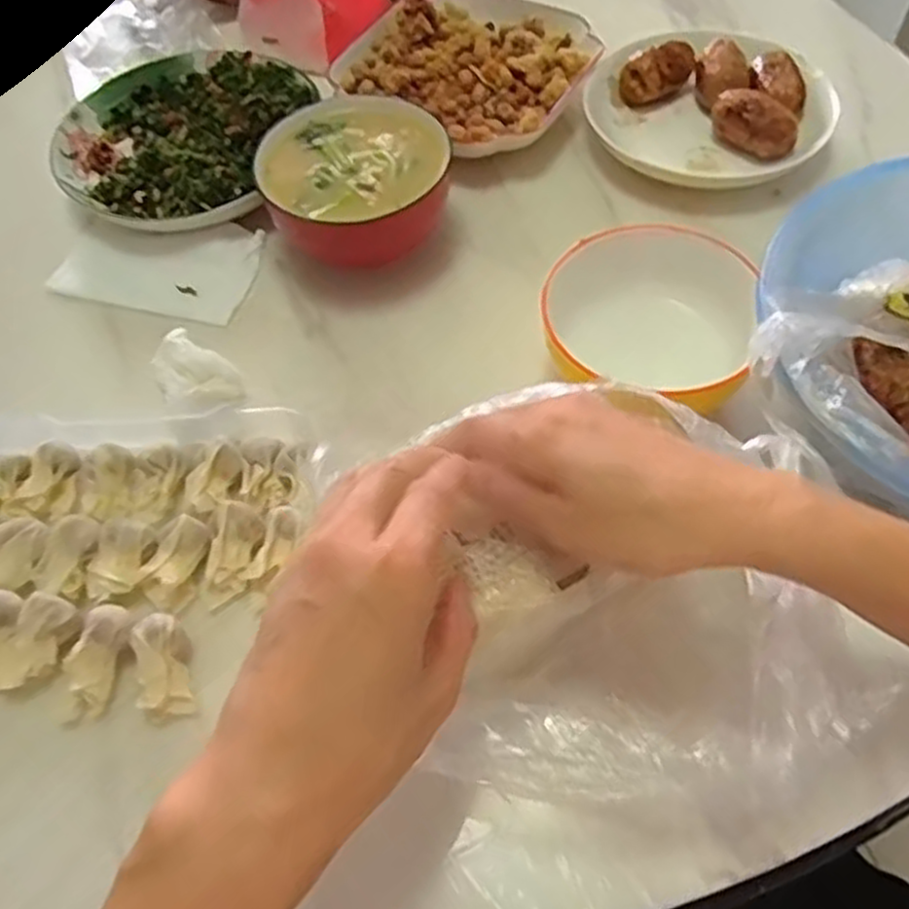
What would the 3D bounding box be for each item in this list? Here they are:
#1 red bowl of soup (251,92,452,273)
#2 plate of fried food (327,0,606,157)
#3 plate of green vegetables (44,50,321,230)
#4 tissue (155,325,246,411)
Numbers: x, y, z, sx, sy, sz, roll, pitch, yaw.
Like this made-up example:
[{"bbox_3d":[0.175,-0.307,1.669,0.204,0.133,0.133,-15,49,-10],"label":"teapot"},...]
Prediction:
[{"bbox_3d":[-0.069,-0.184,0.532,0.123,0.070,0.124,-1,58,2],"label":"red bowl of soup"},{"bbox_3d":[0.015,-0.315,0.618,0.186,0.058,0.180,-1,58,2],"label":"plate of fried food"},{"bbox_3d":[-0.212,-0.242,0.594,0.178,0.034,0.199,11,60,10],"label":"plate of green vegetables"},{"bbox_3d":[-0.158,-0.046,0.472,0.042,0.024,0.068,-33,62,-17],"label":"tissue"}]

